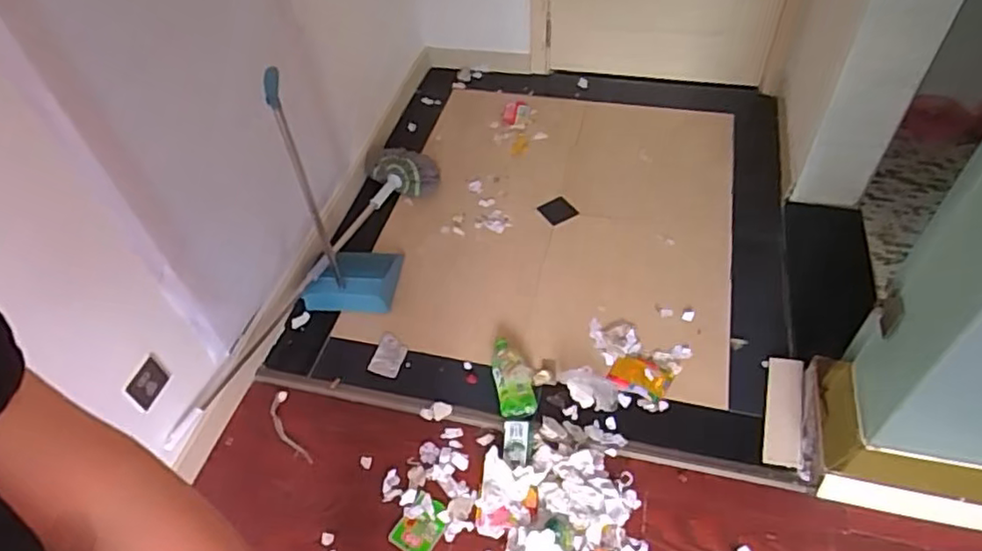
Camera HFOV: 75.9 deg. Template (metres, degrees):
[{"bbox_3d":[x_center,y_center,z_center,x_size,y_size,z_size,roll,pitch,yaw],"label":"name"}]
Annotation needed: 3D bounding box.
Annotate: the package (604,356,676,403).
[{"bbox_3d":[0.360,0.248,1.528,0.138,0.023,0.102,24,56,23],"label":"package"}]

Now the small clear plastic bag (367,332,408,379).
[{"bbox_3d":[-0.272,0.211,1.676,0.084,0.015,0.120,13,52,15],"label":"small clear plastic bag"}]

